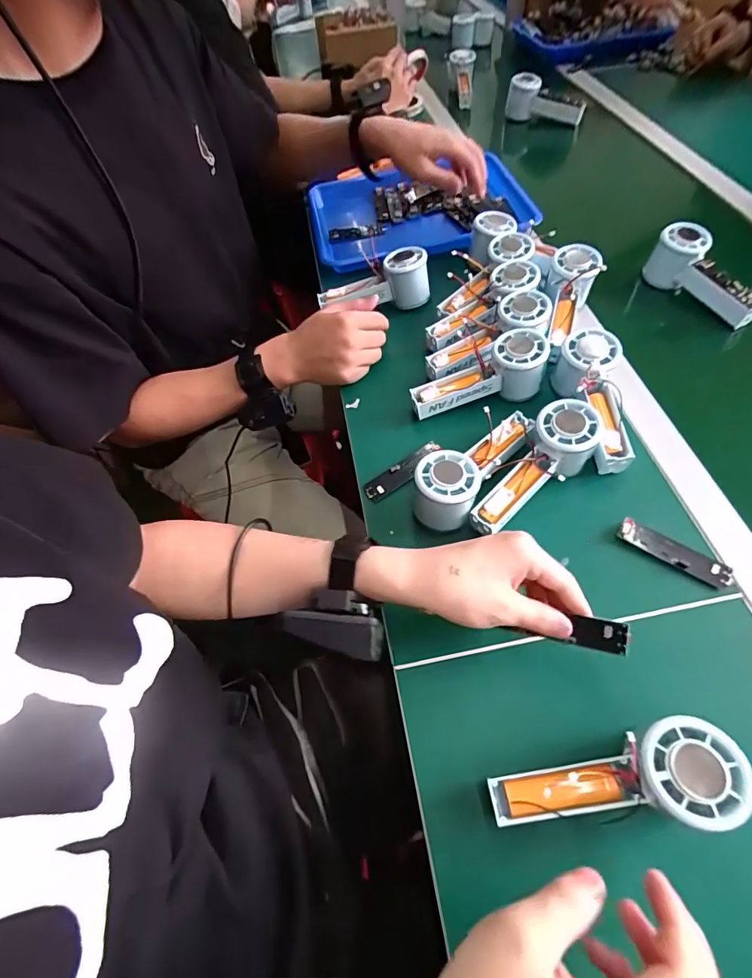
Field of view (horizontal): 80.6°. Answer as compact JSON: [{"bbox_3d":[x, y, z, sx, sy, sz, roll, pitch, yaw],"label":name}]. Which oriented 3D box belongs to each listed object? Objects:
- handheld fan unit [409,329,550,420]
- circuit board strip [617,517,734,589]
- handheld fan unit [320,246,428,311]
[{"bbox_3d":[0.115,-0.120,0.493,0.152,0.059,0.056,-18,56,8],"label":"handheld fan unit"},{"bbox_3d":[0.262,0.055,0.390,0.092,0.012,0.024,28,63,21],"label":"circuit board strip"},{"bbox_3d":[-0.004,-0.276,0.589,0.150,0.058,0.051,-3,57,4],"label":"handheld fan unit"}]

